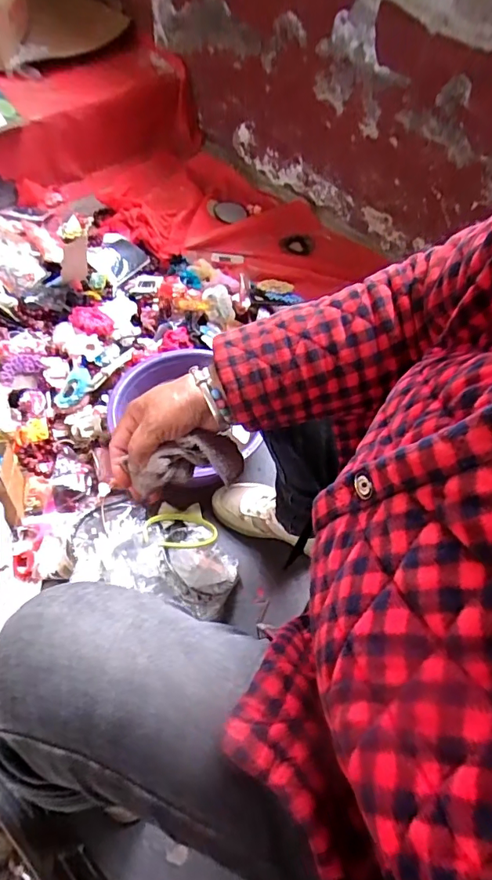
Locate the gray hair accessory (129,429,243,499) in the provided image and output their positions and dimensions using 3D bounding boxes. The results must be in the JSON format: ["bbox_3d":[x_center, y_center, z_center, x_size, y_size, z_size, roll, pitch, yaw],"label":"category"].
[{"bbox_3d":[-0.051,0.019,0.455,0.095,0.040,0.034,-11,57,-18],"label":"gray hair accessory"}]

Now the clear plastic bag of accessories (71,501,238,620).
[{"bbox_3d":[-0.149,0.169,0.776,0.270,0.121,0.195,12,56,3],"label":"clear plastic bag of accessories"}]

